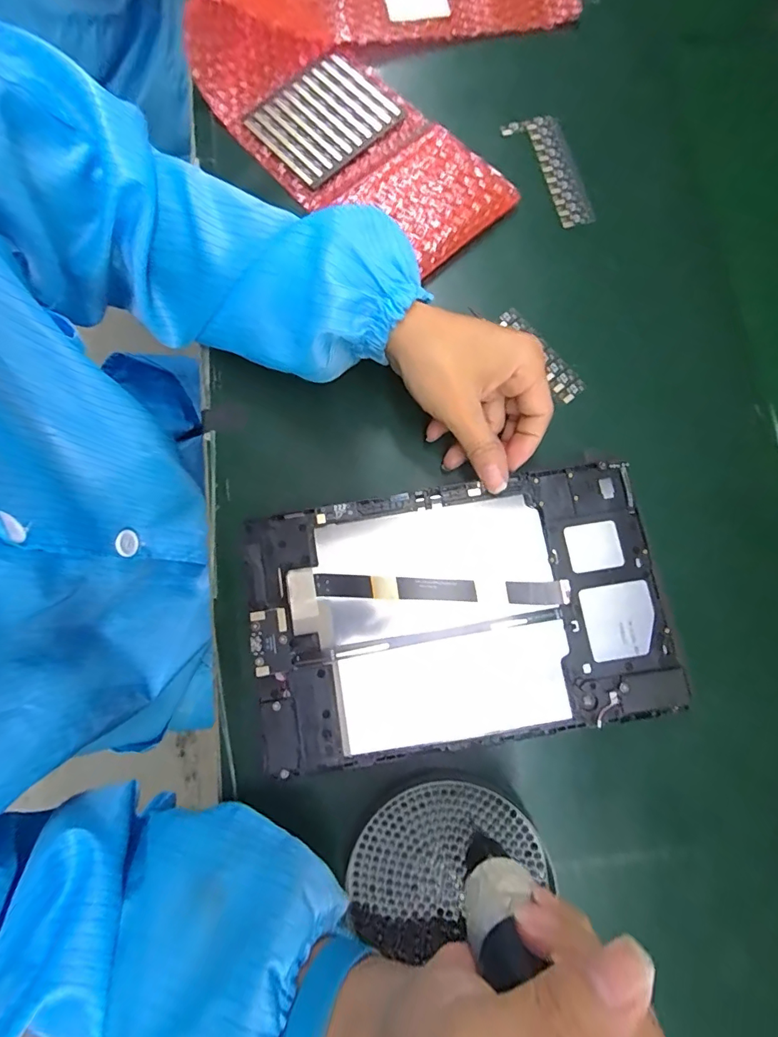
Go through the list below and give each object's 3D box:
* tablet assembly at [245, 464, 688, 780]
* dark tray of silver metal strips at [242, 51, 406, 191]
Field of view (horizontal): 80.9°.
[{"bbox_3d":[0.040,0.054,0.268,0.235,0.008,0.146,-8,79,-1],"label":"tablet assembly"},{"bbox_3d":[-0.051,-0.315,0.358,0.098,0.004,0.087,-40,82,-7],"label":"dark tray of silver metal strips"}]

